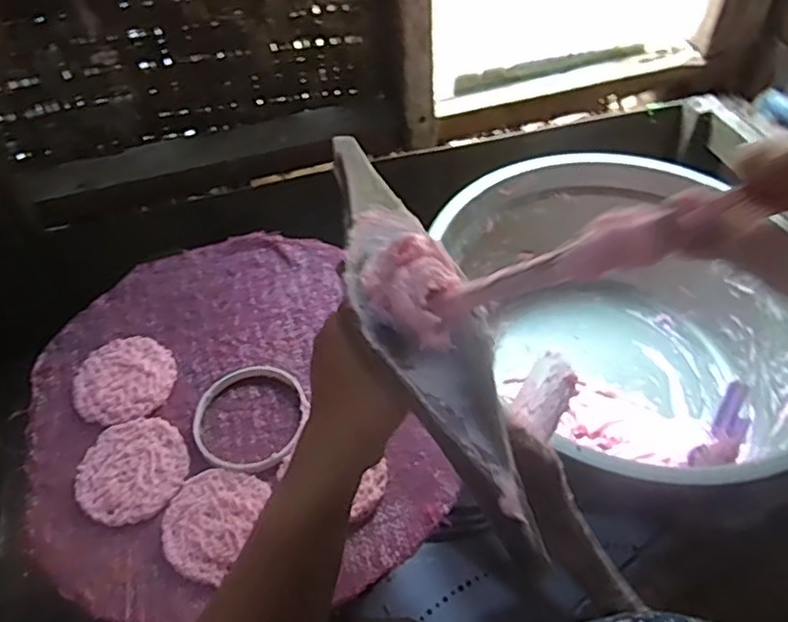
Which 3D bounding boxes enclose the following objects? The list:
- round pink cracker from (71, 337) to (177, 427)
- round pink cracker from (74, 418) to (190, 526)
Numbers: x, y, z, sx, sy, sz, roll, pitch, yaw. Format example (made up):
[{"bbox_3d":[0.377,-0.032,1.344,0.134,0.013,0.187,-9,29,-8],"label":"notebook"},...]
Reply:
[{"bbox_3d":[-0.222,0.054,0.524,0.077,0.006,0.082,0,49,1],"label":"round pink cracker"},{"bbox_3d":[-0.194,0.115,0.472,0.075,0.004,0.079,0,49,1],"label":"round pink cracker"}]

